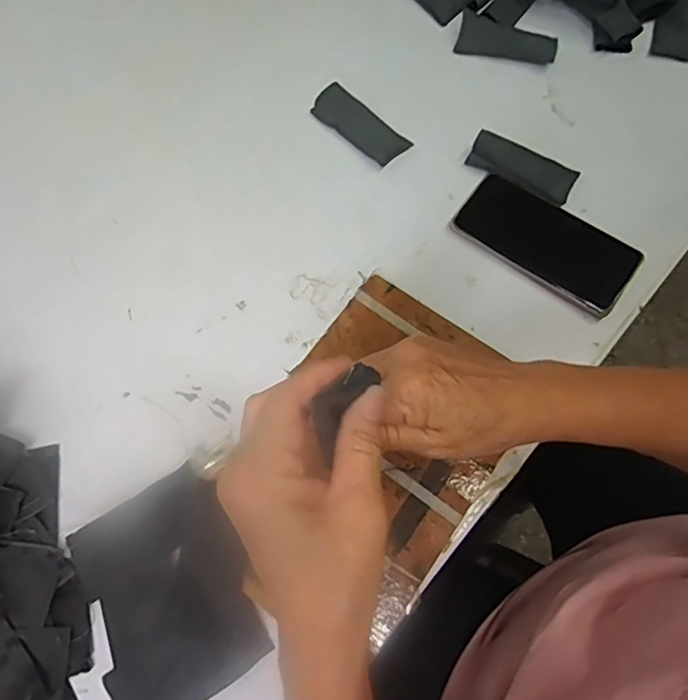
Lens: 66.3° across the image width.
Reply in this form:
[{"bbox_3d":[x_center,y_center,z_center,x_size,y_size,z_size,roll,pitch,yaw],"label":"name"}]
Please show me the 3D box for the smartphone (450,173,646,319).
[{"bbox_3d":[0.184,-0.100,0.479,0.158,0.011,0.075,36,77,13],"label":"smartphone"}]

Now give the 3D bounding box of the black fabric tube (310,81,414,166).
[{"bbox_3d":[0.015,-0.227,0.528,0.102,0.012,0.040,41,78,14],"label":"black fabric tube"}]

